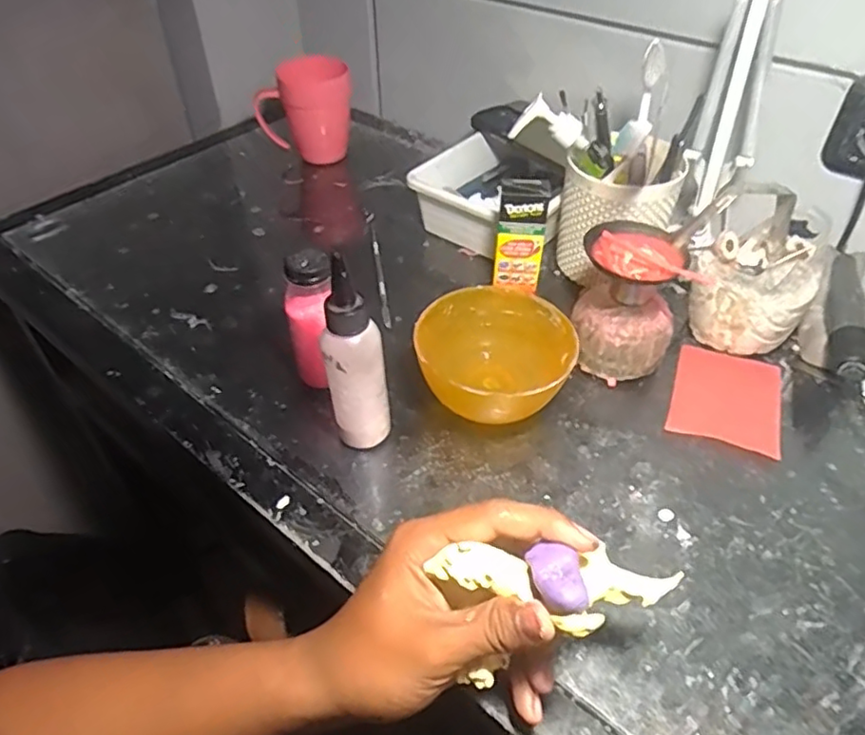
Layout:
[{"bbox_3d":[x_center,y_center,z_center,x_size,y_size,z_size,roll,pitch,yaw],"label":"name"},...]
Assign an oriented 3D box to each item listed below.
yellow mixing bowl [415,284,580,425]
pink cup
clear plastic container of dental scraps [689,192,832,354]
[{"bbox_3d":[0.046,-0.002,0.457,0.108,0.063,0.105,0,46,0],"label":"yellow mixing bowl"},{"bbox_3d":[-0.144,-0.287,0.707,0.106,0.112,0.083,-11,47,-10],"label":"pink cup"},{"bbox_3d":[0.257,-0.068,0.494,0.085,0.102,0.078,32,54,27],"label":"clear plastic container of dental scraps"}]

